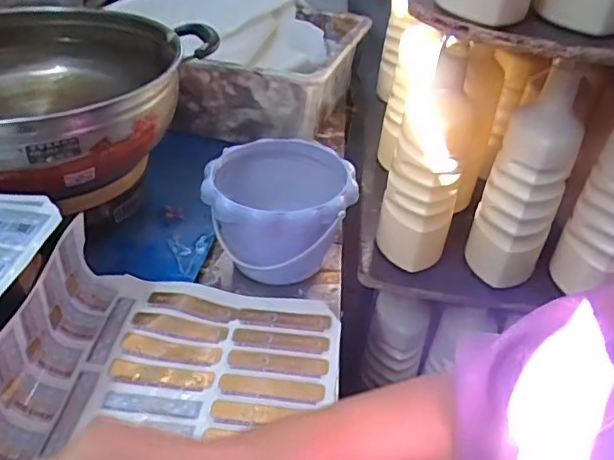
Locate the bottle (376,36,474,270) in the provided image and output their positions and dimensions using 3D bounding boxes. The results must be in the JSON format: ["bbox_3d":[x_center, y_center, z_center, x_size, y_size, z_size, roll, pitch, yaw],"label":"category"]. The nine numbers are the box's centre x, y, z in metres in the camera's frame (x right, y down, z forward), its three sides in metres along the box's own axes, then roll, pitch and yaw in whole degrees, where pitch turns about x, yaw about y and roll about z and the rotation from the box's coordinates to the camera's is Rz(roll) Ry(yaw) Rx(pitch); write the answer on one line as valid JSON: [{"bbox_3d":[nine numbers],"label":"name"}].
[{"bbox_3d":[0.122,-0.064,0.577,0.075,0.221,0.070,14,37,11],"label":"bottle"}]

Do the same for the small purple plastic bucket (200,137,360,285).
[{"bbox_3d":[-0.032,-0.014,0.639,0.150,0.121,0.147,4,36,-3],"label":"small purple plastic bucket"}]

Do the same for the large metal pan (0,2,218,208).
[{"bbox_3d":[-0.317,-0.161,0.652,0.348,0.101,0.347,4,36,-3],"label":"large metal pan"}]

